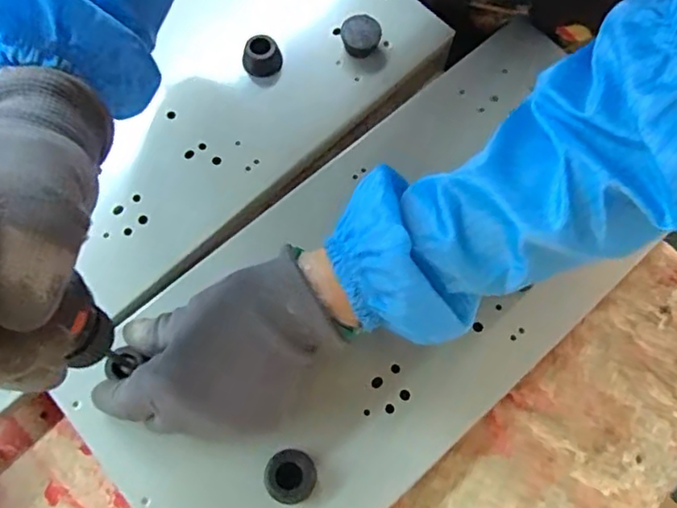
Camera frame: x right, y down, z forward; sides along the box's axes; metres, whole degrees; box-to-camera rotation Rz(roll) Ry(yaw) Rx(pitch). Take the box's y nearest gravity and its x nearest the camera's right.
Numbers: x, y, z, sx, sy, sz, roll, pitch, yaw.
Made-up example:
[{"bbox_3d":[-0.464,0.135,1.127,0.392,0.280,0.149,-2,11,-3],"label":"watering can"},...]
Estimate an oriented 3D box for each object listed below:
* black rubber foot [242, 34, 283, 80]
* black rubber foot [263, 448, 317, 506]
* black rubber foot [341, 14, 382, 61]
[{"bbox_3d":[-0.058,-0.149,0.454,0.029,0.021,0.026,-11,73,-4],"label":"black rubber foot"},{"bbox_3d":[-0.029,0.132,0.354,0.029,0.016,0.031,0,72,0],"label":"black rubber foot"},{"bbox_3d":[0.018,-0.167,0.461,0.028,0.017,0.028,0,72,0],"label":"black rubber foot"}]

